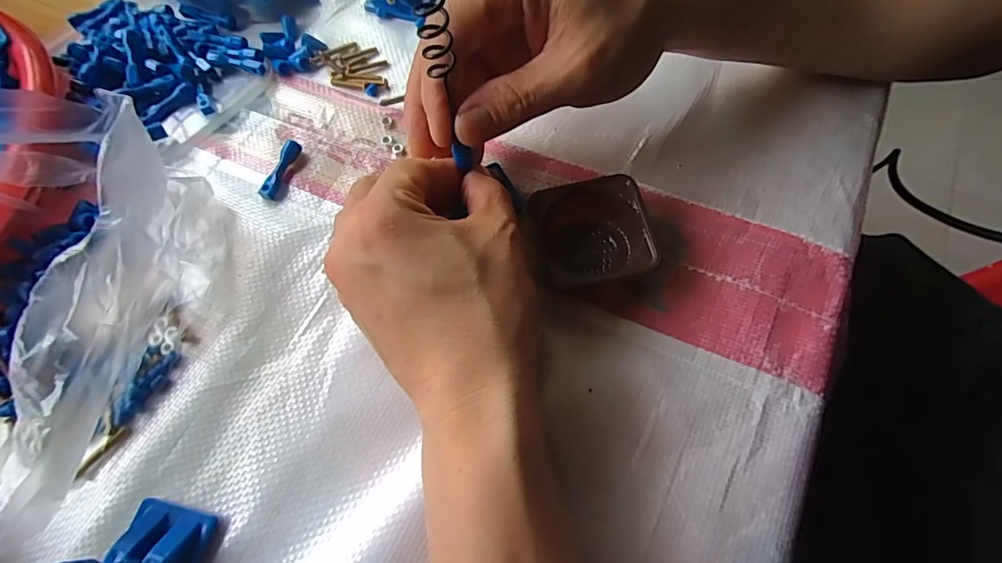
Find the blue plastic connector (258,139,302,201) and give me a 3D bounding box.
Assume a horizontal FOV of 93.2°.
[{"bbox_3d":[-0.128,-0.065,0.275,0.008,0.011,0.037,15,67,10],"label":"blue plastic connector"}]

